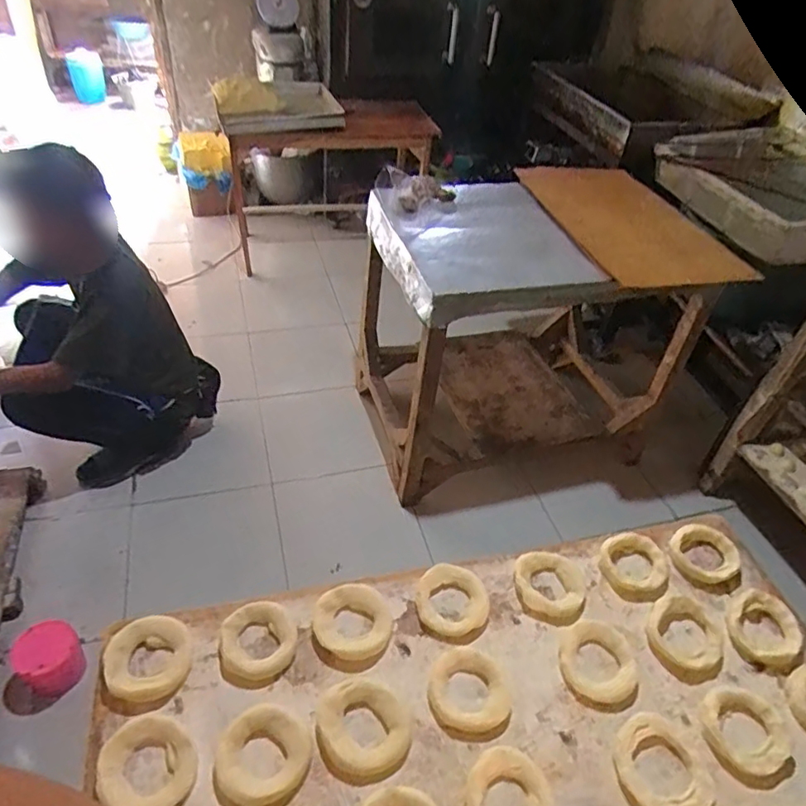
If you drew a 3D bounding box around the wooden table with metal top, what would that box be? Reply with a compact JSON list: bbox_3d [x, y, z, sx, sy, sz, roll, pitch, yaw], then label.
[{"bbox_3d":[0.364,-0.258,1.848,0.912,0.690,0.670,-8,44,-15],"label":"wooden table with metal top"}]

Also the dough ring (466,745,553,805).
[{"bbox_3d":[0.076,0.283,0.418,0.058,0.014,0.067,12,42,6],"label":"dough ring"}]

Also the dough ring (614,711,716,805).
[{"bbox_3d":[0.196,0.274,0.442,0.062,0.013,0.070,-15,46,-22],"label":"dough ring"}]

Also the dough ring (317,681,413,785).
[{"bbox_3d":[-0.030,0.246,0.444,0.066,0.010,0.068,4,42,-3],"label":"dough ring"}]

